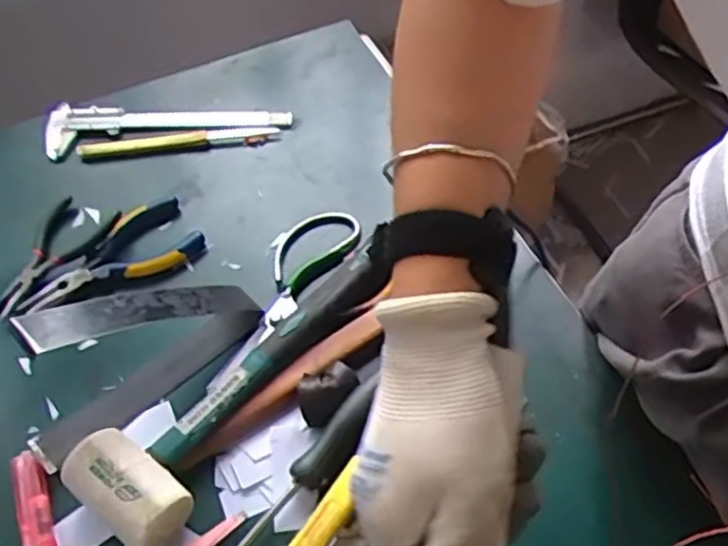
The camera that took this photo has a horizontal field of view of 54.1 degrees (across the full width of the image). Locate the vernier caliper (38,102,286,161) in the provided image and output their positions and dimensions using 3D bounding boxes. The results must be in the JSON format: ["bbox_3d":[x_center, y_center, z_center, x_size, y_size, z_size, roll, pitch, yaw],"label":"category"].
[{"bbox_3d":[-0.187,-0.144,0.679,0.230,0.018,0.054,-3,54,0],"label":"vernier caliper"}]

